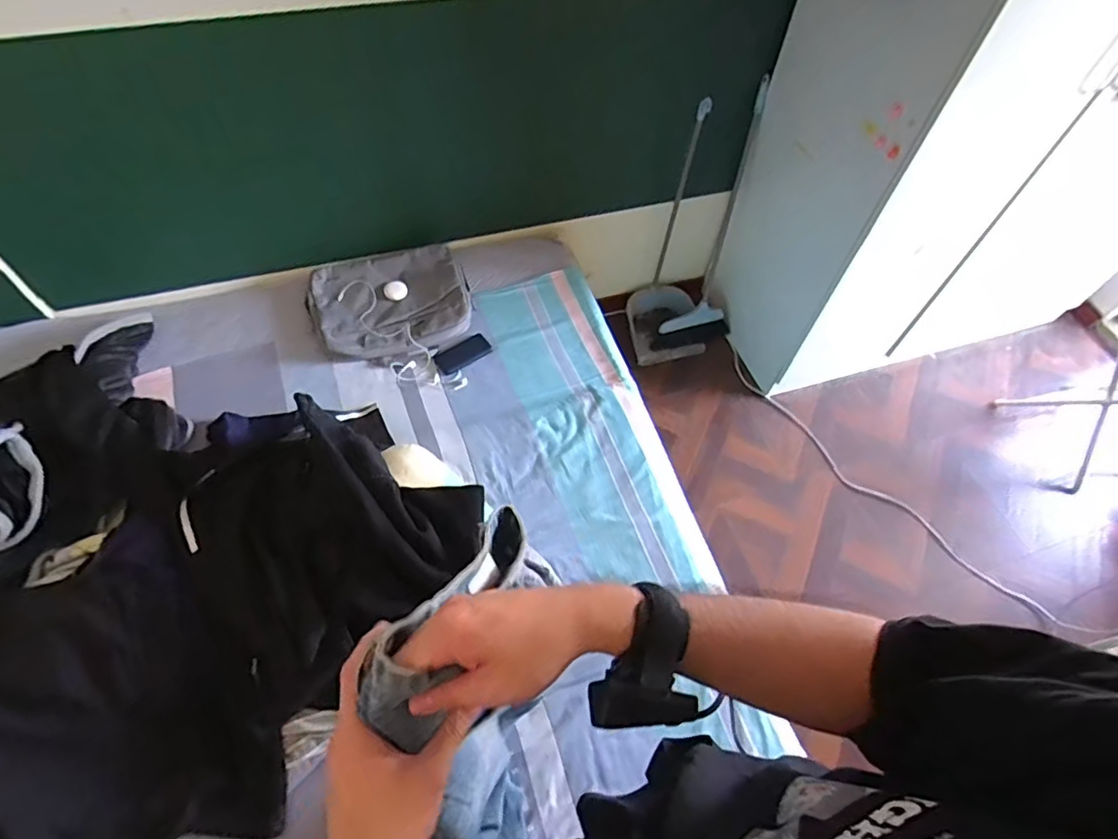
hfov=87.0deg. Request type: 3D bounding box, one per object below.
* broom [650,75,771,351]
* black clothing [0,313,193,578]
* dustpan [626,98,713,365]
[{"bbox_3d":[0.501,-0.583,1.819,0.216,0.790,0.190,16,24,9],"label":"broom"},{"bbox_3d":[-1.009,0.021,1.142,0.401,0.181,0.566,30,61,17],"label":"black clothing"},{"bbox_3d":[0.363,-0.542,1.788,0.247,0.767,0.193,5,35,2],"label":"dustpan"}]

